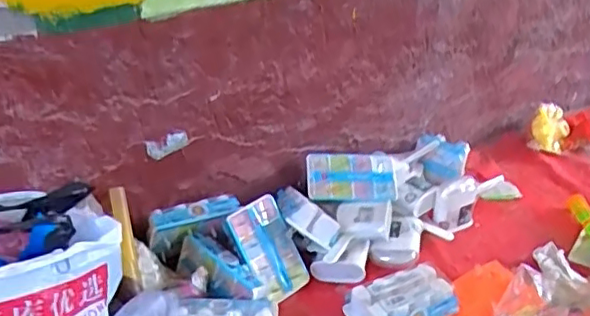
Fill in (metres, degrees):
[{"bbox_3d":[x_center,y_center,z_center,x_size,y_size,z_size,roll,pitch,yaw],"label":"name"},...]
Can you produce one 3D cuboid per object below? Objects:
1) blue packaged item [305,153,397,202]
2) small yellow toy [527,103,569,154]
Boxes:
[{"bbox_3d":[0.115,0.038,1.220,0.180,0.029,0.102,1,75,-4],"label":"blue packaged item"},{"bbox_3d":[0.656,-0.070,1.548,0.078,0.112,0.123,21,37,32],"label":"small yellow toy"}]

